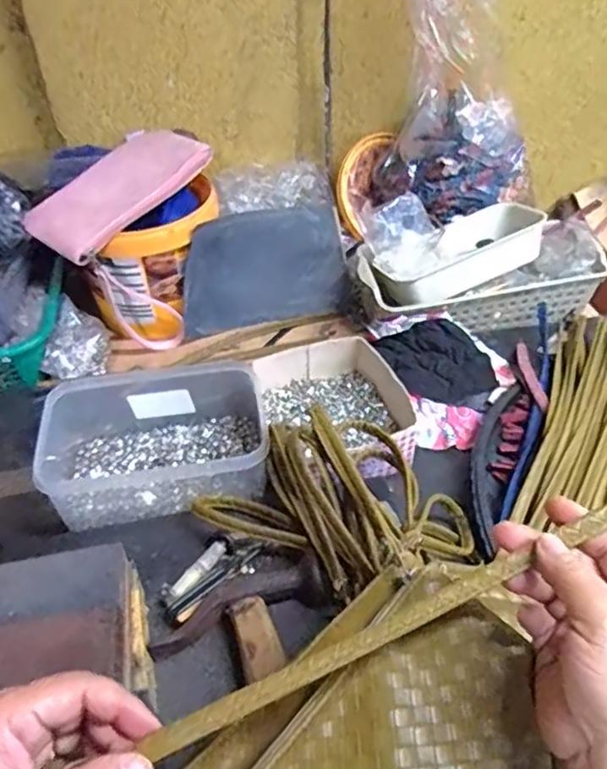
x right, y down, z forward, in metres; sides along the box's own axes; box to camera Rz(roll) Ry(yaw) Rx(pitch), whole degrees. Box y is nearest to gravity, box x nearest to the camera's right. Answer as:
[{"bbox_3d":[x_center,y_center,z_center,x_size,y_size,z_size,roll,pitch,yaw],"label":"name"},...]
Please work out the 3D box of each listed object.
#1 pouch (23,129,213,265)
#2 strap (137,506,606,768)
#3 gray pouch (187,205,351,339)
[{"bbox_3d":[-0.214,-0.222,0.688,0.120,0.022,0.205,30,63,29],"label":"pouch"},{"bbox_3d":[0.076,0.099,0.289,0.309,0.017,0.014,-24,46,-7],"label":"strap"},{"bbox_3d":[-0.047,-0.146,0.764,0.215,0.145,0.036,-12,8,-19],"label":"gray pouch"}]

